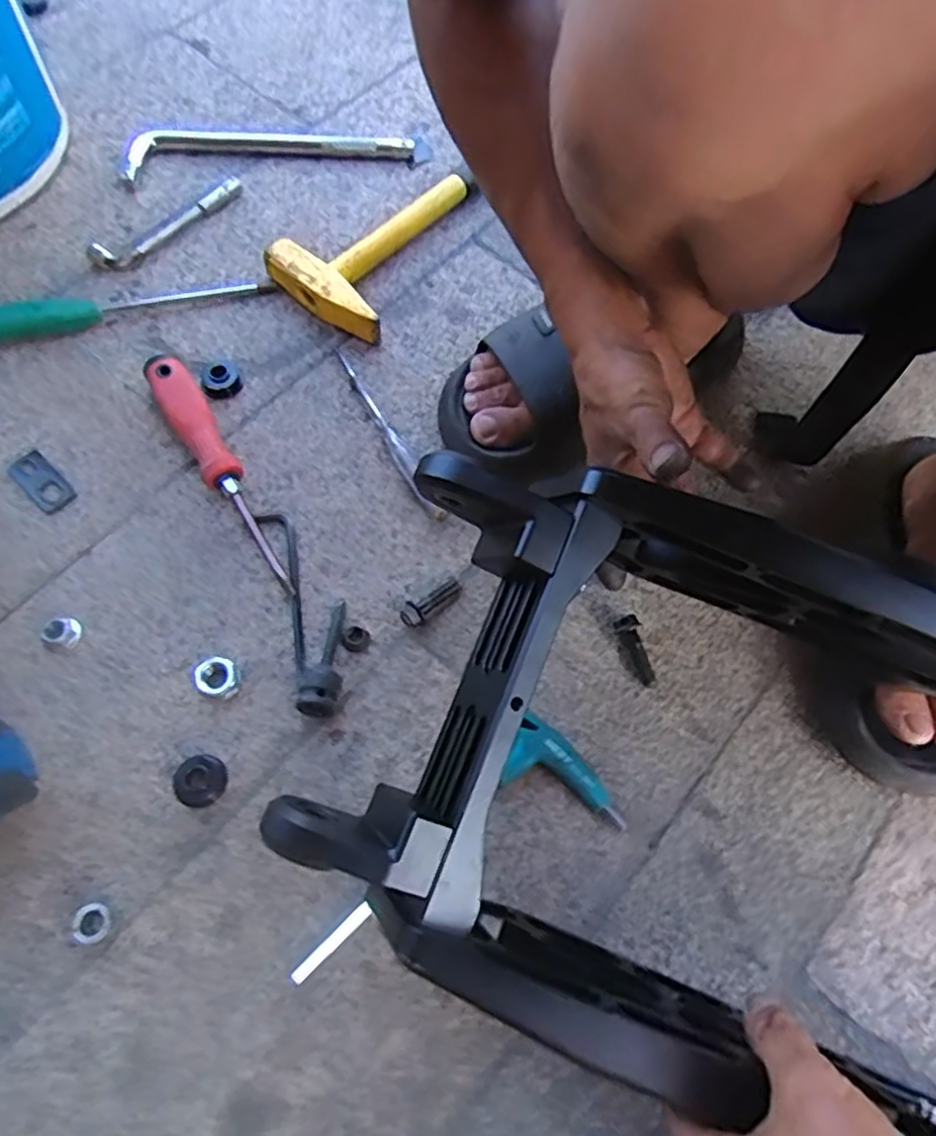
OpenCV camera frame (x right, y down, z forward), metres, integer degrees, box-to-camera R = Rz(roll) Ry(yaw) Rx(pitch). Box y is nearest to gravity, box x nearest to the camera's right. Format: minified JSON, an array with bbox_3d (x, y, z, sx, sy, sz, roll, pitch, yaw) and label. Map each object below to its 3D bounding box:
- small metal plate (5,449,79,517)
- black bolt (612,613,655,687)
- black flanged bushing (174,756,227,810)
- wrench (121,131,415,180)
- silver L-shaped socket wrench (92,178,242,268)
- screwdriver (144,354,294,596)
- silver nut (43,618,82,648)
[{"bbox_3d":[-0.309,-0.063,0.515,0.054,0.005,0.026,40,71,14],"label":"small metal plate"},{"bbox_3d":[0.110,0.055,0.473,0.015,0.016,0.046,-16,68,-9],"label":"black bolt"},{"bbox_3d":[-0.162,0.128,0.429,0.030,0.012,0.030,1,67,-2],"label":"black flanged bushing"},{"bbox_3d":[-0.180,-0.387,0.644,0.250,0.018,0.059,-11,68,-7],"label":"wrench"},{"bbox_3d":[-0.249,-0.292,0.600,0.141,0.014,0.035,-41,74,-18],"label":"silver L-shaped socket wrench"},{"bbox_3d":[-0.175,-0.070,0.505,0.029,0.035,0.199,-29,71,-14],"label":"screwdriver"},{"bbox_3d":[-0.263,0.041,0.462,0.021,0.007,0.018,10,67,1],"label":"silver nut"}]

